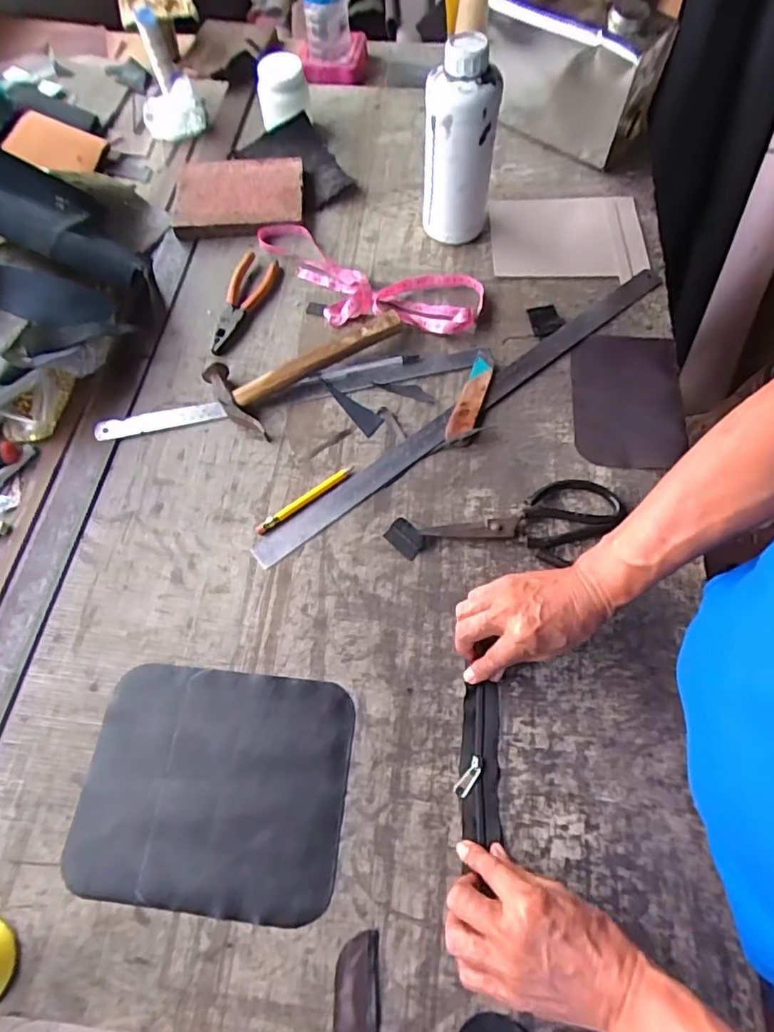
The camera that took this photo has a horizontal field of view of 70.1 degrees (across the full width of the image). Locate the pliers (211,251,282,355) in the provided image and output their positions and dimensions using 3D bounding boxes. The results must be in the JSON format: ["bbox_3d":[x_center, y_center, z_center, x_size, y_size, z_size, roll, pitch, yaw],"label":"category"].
[{"bbox_3d":[-0.189,-0.279,0.717,0.053,0.021,0.171,14,65,9],"label":"pliers"}]

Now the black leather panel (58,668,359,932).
[{"bbox_3d":[-0.151,0.233,0.482,0.225,0.005,0.186,5,64,4],"label":"black leather panel"}]

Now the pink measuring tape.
[{"bbox_3d":[-0.037,-0.305,0.719,0.319,0.024,0.124,20,67,11],"label":"pink measuring tape"}]

